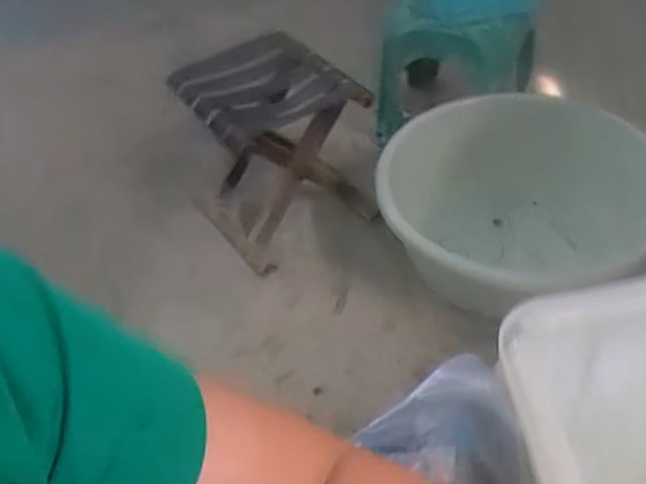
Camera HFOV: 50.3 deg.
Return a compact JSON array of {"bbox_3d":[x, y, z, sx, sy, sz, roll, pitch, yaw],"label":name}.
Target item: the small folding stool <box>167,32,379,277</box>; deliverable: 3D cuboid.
[{"bbox_3d":[-0.102,-0.178,1.353,0.262,0.323,0.345,-25,46,-17],"label":"small folding stool"}]

